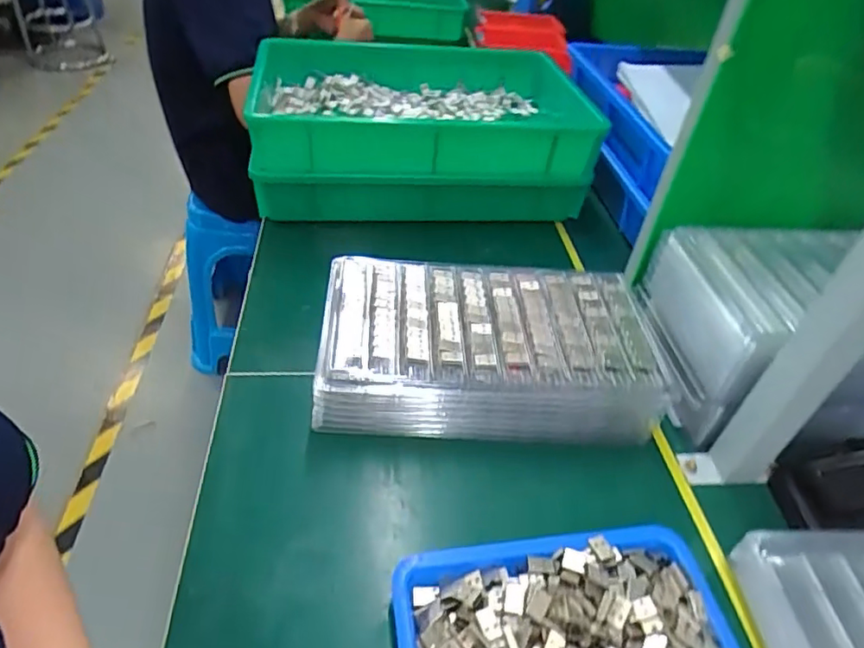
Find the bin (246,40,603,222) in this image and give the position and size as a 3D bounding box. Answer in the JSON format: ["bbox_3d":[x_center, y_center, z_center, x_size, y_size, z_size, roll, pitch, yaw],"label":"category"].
[{"bbox_3d":[-0.017,-0.274,0.815,0.454,0.148,0.326,1,40,-6],"label":"bin"}]

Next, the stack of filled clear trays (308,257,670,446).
[{"bbox_3d":[0.050,0.017,0.537,0.295,0.075,0.169,3,40,-3],"label":"stack of filled clear trays"}]

